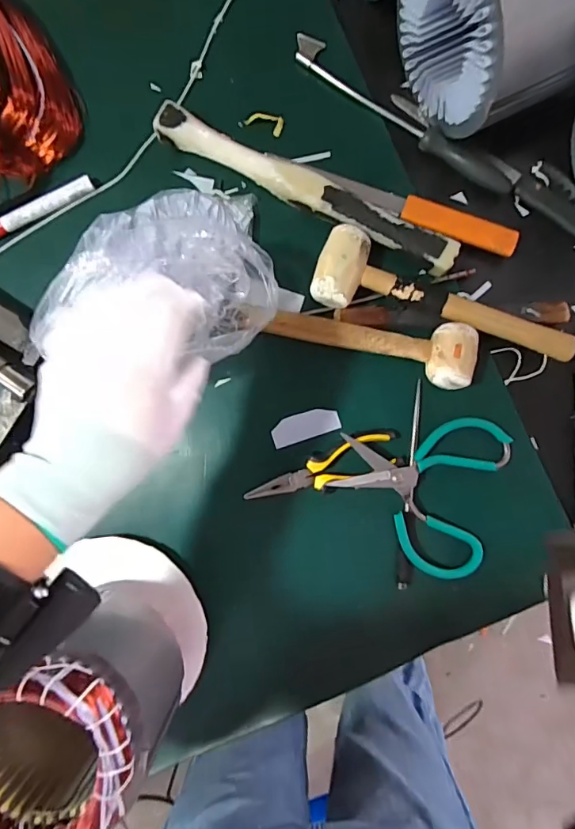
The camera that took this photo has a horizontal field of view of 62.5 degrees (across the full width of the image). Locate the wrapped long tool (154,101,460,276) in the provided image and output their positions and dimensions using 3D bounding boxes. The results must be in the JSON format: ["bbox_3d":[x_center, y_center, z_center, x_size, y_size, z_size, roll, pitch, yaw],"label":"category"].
[{"bbox_3d":[0.018,-0.225,0.480,0.323,0.033,0.030,27,91,1],"label":"wrapped long tool"}]

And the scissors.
[{"bbox_3d":[0.128,0.070,0.465,0.161,0.018,0.158,16,86,0],"label":"scissors"}]

